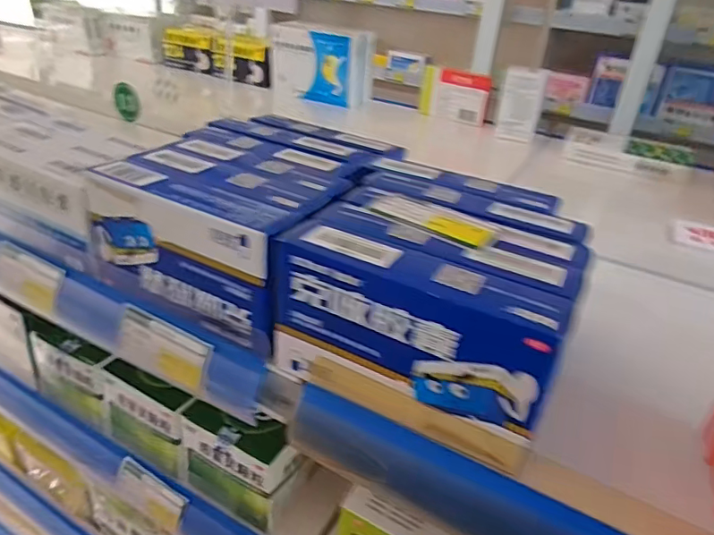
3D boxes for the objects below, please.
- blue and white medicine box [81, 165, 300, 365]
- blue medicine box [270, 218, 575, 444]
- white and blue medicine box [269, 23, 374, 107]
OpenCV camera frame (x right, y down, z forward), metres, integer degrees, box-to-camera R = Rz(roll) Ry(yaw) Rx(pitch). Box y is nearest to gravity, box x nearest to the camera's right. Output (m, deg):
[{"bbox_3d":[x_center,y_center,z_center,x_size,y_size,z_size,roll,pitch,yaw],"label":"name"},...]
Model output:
[{"bbox_3d":[-0.102,-0.011,0.312,0.139,0.074,0.034,20,33,23],"label":"blue and white medicine box"},{"bbox_3d":[0.025,0.030,0.254,0.137,0.069,0.032,19,33,23],"label":"blue medicine box"},{"bbox_3d":[-0.058,-0.338,0.858,0.165,0.108,0.072,23,35,28],"label":"white and blue medicine box"}]

